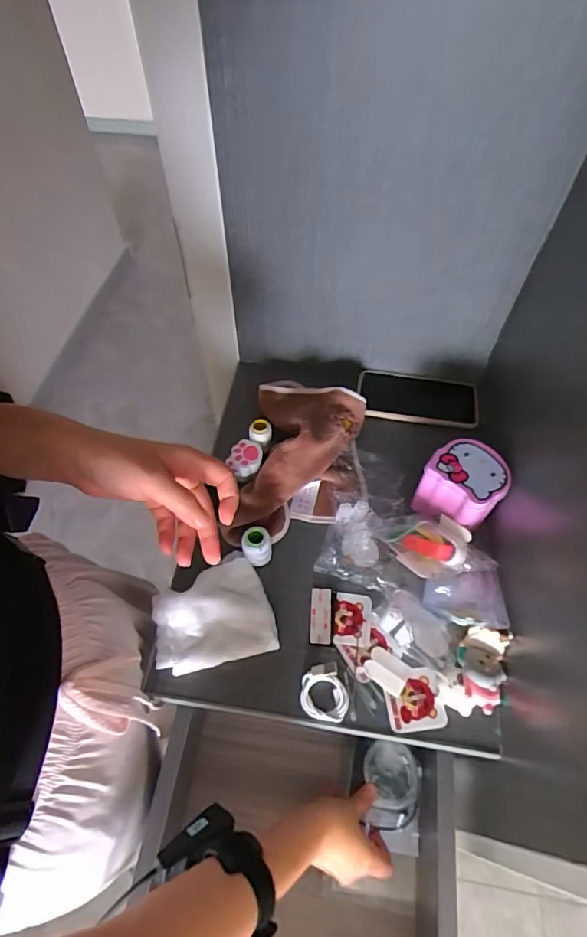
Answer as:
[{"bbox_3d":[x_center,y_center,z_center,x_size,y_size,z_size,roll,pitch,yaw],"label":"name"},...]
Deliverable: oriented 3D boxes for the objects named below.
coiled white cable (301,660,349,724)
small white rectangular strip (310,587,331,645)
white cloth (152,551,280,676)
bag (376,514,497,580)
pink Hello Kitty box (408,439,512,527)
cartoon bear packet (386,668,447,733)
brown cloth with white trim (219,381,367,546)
[{"bbox_3d":[0.032,0.225,0.485,0.047,0.021,0.049,4,57,3],"label":"coiled white cable"},{"bbox_3d":[0.030,0.161,0.529,0.022,0.006,0.061,2,57,2],"label":"small white rectangular strip"},{"bbox_3d":[-0.088,0.151,0.517,0.124,0.041,0.114,-12,58,-7],"label":"white cloth"},{"bbox_3d":[0.159,0.090,0.552,0.121,0.042,0.073,3,57,3],"label":"bag"},{"bbox_3d":[0.195,0.019,0.559,0.086,0.076,0.077,34,64,20],"label":"pink Hello Kitty box"},{"bbox_3d":[0.122,0.236,0.490,0.057,0.012,0.054,-6,57,-4],"label":"cartoon bear packet"},{"bbox_3d":[0.013,-0.015,0.619,0.160,0.074,0.250,10,58,7],"label":"brown cloth with white trim"}]

